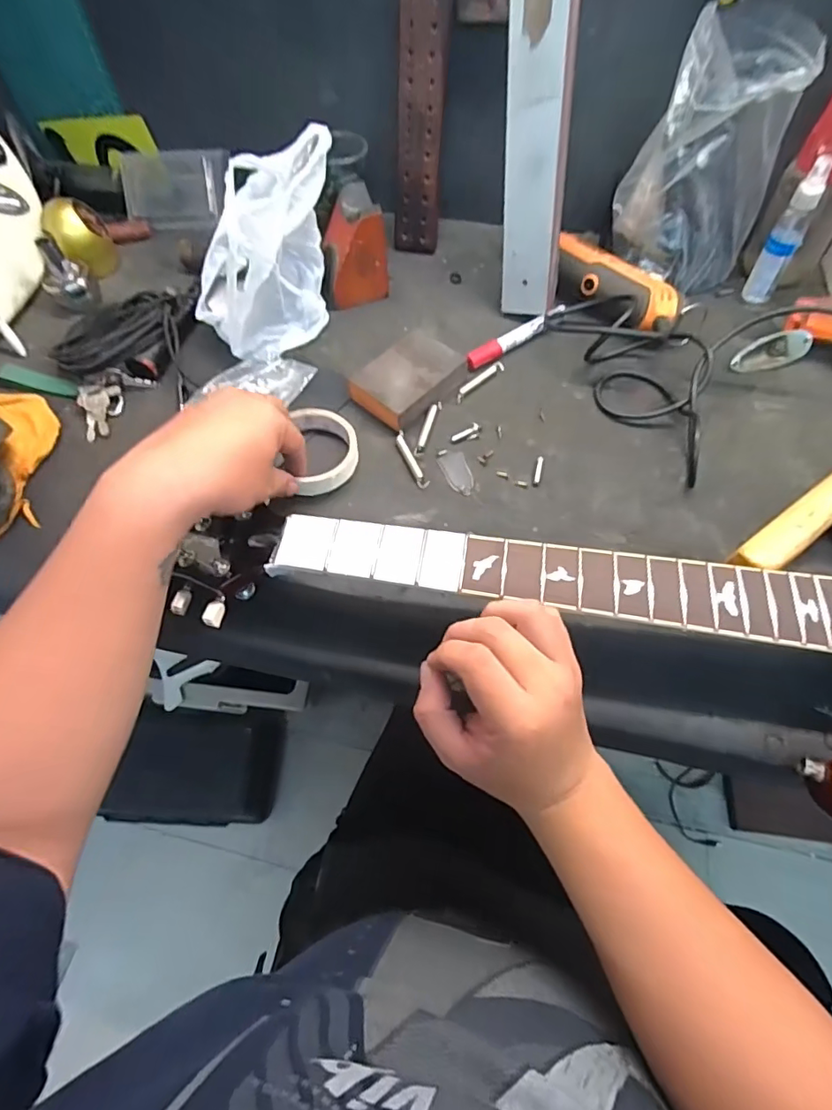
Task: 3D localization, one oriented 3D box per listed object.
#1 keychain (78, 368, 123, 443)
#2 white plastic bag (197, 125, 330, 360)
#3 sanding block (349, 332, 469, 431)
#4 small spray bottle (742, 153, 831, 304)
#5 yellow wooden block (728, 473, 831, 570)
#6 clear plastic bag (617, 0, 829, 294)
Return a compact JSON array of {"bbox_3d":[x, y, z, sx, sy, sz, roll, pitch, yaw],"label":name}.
[{"bbox_3d":[-0.316,-0.149,0.533,0.038,0.013,0.076,3,73,4],"label":"keychain"},{"bbox_3d":[-0.152,-0.302,0.537,0.104,0.143,0.179,23,64,14],"label":"white plastic bag"},{"bbox_3d":[-0.008,-0.175,0.531,0.073,0.025,0.104,38,69,21],"label":"sanding block"},{"bbox_3d":[0.378,-0.326,0.543,0.027,0.130,0.028,17,63,11],"label":"small spray bottle"},{"bbox_3d":[0.317,-0.027,0.438,0.160,0.034,0.030,-34,65,-15],"label":"yellow wooden block"},{"bbox_3d":[0.286,-0.382,0.537,0.142,0.198,0.098,-19,62,-8],"label":"clear plastic bag"}]

